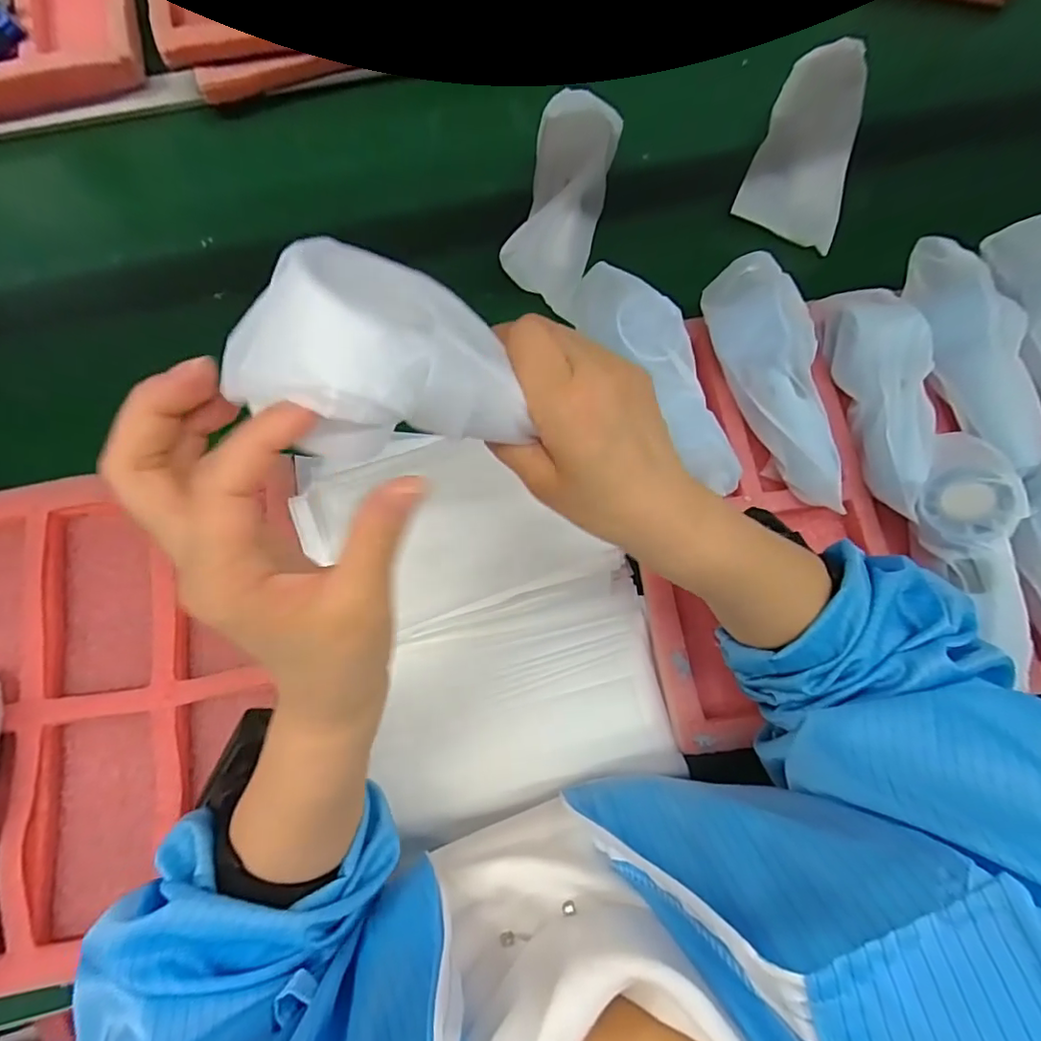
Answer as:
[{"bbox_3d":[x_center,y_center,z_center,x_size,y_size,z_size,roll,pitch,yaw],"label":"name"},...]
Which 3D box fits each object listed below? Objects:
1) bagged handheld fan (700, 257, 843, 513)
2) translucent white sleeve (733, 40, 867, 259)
[{"bbox_3d":[0.205,-0.106,0.431,0.072,0.053,0.200,-20,90,-6],"label":"bagged handheld fan"},{"bbox_3d":[0.267,-0.356,0.530,0.090,0.038,0.182,13,90,2],"label":"translucent white sleeve"}]

